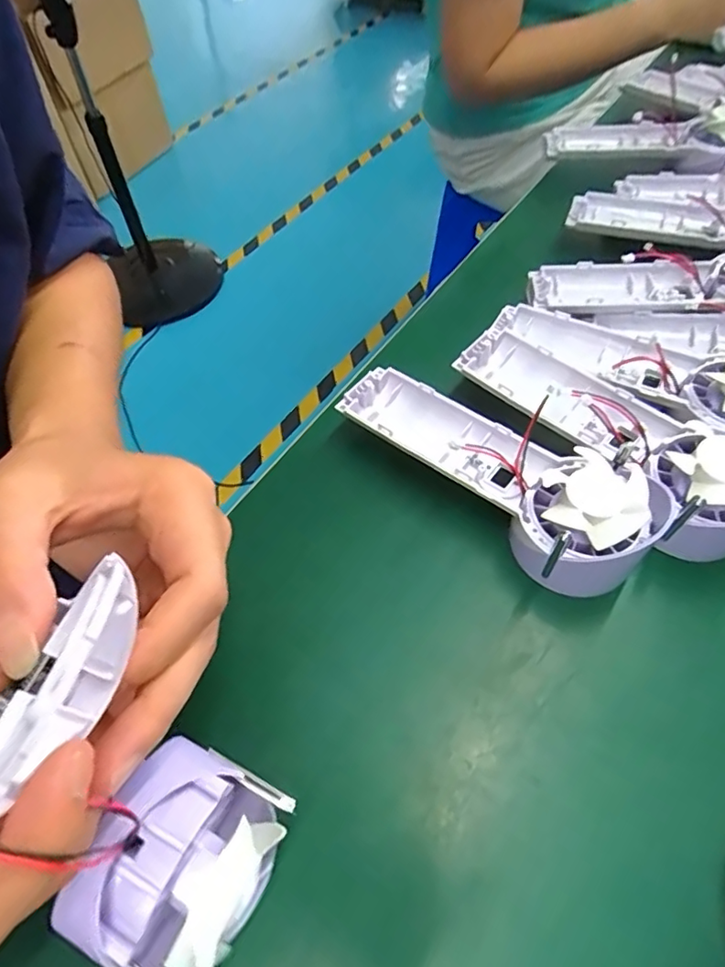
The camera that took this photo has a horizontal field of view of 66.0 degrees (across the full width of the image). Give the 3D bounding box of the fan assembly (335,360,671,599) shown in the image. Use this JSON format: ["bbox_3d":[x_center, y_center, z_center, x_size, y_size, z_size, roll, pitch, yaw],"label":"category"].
[{"bbox_3d":[0.068,-0.014,0.296,0.173,0.046,0.065,38,66,25],"label":"fan assembly"}]

